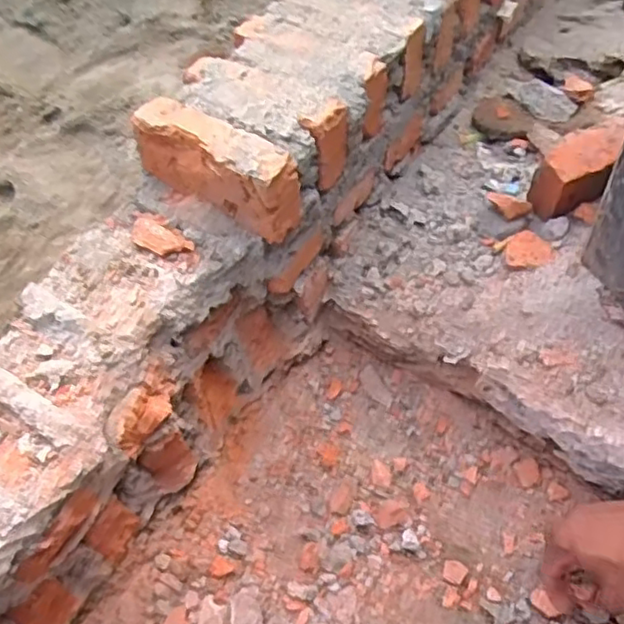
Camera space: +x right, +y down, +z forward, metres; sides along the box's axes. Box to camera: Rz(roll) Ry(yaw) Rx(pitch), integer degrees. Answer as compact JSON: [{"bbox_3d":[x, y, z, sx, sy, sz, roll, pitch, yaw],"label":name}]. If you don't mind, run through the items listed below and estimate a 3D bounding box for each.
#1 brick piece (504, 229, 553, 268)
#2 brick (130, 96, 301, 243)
[{"bbox_3d":[0.223,-0.064,0.660,0.044,0.014,0.039,14,57,14],"label":"brick piece"},{"bbox_3d":[-0.084,-0.128,0.570,0.153,0.068,0.046,29,62,22],"label":"brick"}]

